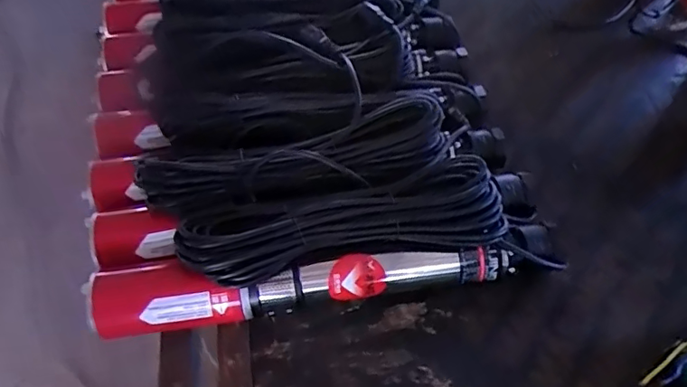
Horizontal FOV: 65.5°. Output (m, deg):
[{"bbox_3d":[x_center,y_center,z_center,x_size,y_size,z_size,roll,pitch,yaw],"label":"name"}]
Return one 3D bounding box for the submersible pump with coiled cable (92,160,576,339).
[{"bbox_3d":[-0.019,0.053,0.602,0.514,0.089,0.125,-8,57,-5],"label":"submersible pump with coiled cable"}]

